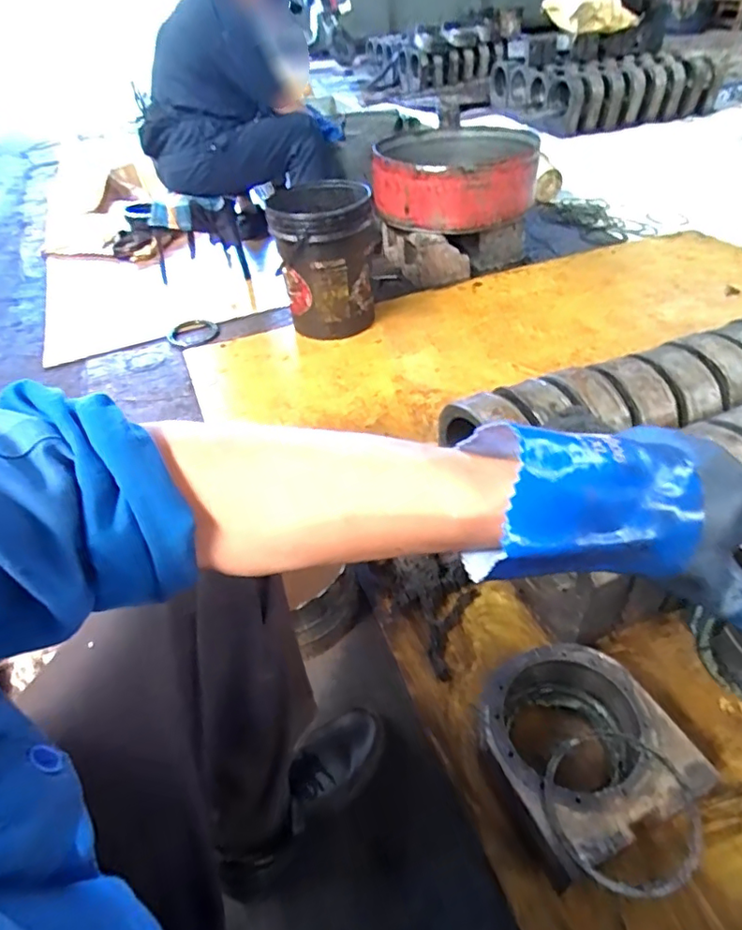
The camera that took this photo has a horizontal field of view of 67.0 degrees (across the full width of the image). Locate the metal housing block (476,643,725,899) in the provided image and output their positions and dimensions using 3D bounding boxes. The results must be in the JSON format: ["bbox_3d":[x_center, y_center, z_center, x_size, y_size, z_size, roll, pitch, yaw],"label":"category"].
[{"bbox_3d":[0.268,0.380,0.747,0.225,0.117,0.231,-20,44,-16],"label":"metal housing block"}]

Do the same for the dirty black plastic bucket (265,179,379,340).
[{"bbox_3d":[-0.137,-0.595,1.681,0.284,0.384,0.310,1,42,6],"label":"dirty black plastic bucket"}]

